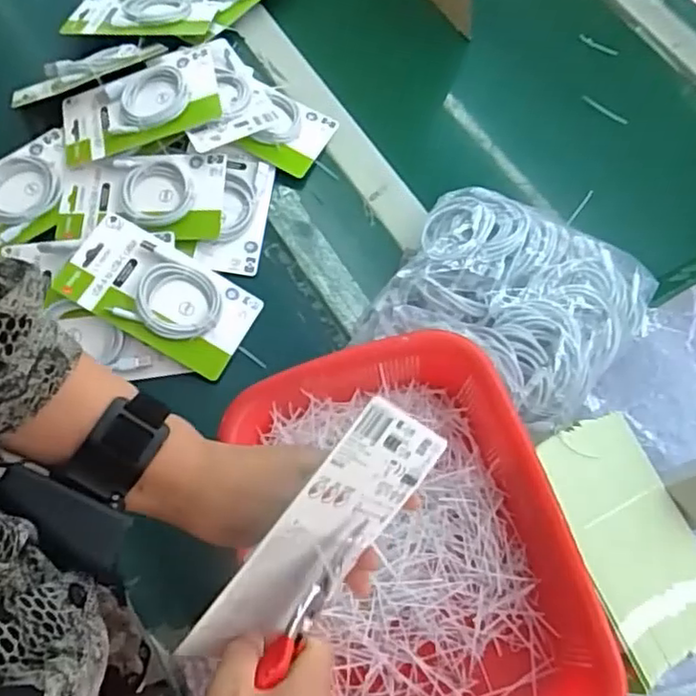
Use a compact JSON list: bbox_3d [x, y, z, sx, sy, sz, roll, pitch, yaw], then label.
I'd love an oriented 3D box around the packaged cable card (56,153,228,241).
[{"bbox_3d":[-0.222,-0.163,0.690,0.175,0.028,0.094,2,80,8],"label":"packaged cable card"}]

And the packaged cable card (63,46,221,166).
[{"bbox_3d":[-0.231,-0.267,0.712,0.178,0.022,0.103,-17,68,5],"label":"packaged cable card"}]

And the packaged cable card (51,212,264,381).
[{"bbox_3d":[-0.186,-0.054,0.643,0.180,0.016,0.101,30,67,-5],"label":"packaged cable card"}]

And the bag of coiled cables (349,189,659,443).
[{"bbox_3d":[0.162,-0.049,0.629,0.240,0.088,0.225,34,71,11],"label":"bag of coiled cables"}]

